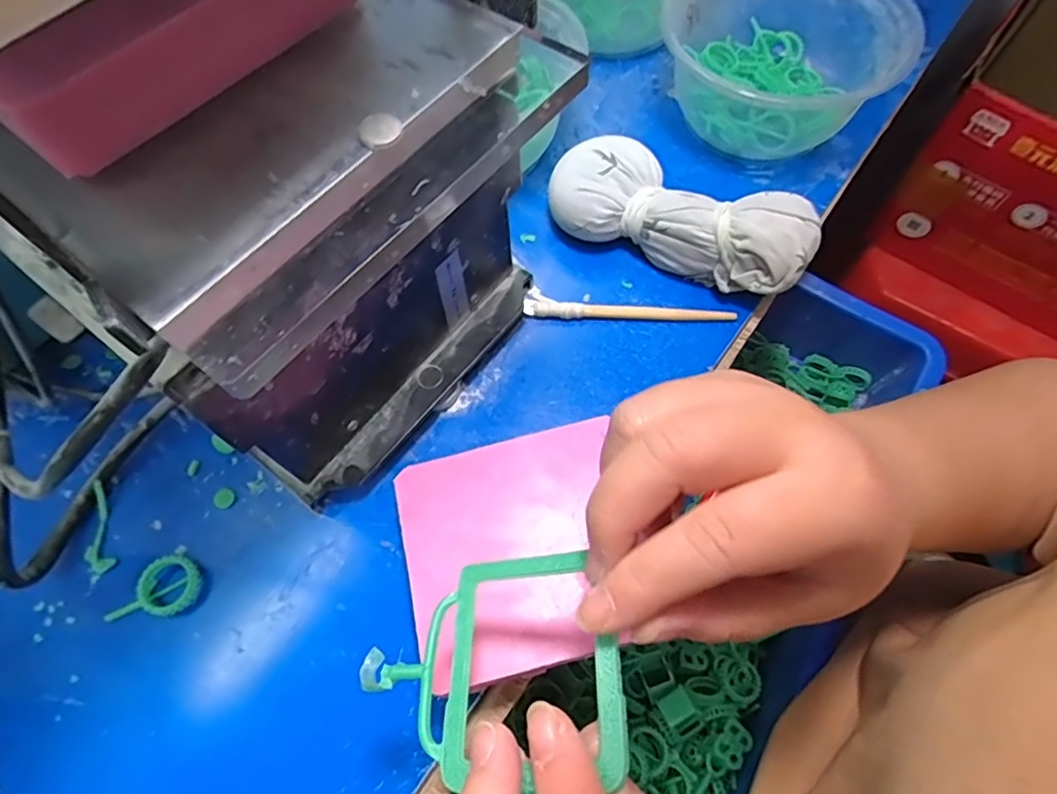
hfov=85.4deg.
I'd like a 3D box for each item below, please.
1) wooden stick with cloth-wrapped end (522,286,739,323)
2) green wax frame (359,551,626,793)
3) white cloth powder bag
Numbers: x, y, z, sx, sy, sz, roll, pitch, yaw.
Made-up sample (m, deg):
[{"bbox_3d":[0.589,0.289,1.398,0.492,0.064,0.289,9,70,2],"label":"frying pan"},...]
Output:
[{"bbox_3d":[0.053,-0.045,0.302,0.109,0.008,0.018,9,65,6],"label":"wooden stick with cloth-wrapped end"},{"bbox_3d":[-0.012,0.074,0.165,0.073,0.011,0.057,-16,49,13],"label":"green wax frame"},{"bbox_3d":[0.078,-0.094,0.304,0.135,0.044,0.048,24,67,12],"label":"white cloth powder bag"}]

